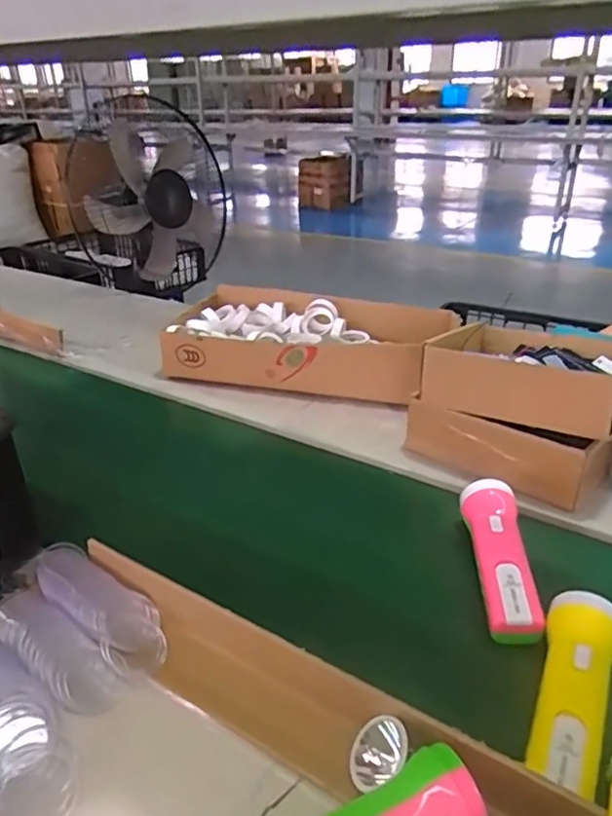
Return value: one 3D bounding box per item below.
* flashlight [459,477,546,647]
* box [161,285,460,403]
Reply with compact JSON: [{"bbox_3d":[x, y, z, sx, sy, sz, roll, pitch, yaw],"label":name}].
[{"bbox_3d":[0.173,0.133,0.543,0.047,0.049,0.162,1,29,5],"label":"flashlight"},{"bbox_3d":[-0.012,-0.106,0.933,0.366,0.072,0.217,6,30,14],"label":"box"}]

